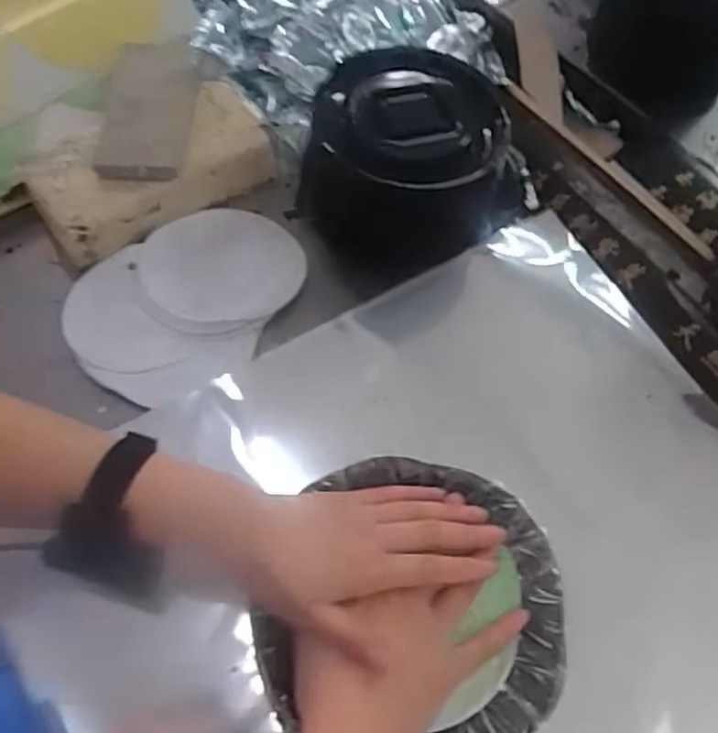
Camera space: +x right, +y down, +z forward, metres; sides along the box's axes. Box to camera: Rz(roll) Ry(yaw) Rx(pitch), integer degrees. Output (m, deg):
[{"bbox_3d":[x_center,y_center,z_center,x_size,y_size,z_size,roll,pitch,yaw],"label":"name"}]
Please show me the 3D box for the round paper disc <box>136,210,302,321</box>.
[{"bbox_3d":[-0.116,-0.088,0.598,0.131,0.007,0.124,0,53,0],"label":"round paper disc"}]

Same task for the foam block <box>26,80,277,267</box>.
[{"bbox_3d":[-0.182,-0.174,0.615,0.206,0.048,0.097,-34,69,-20],"label":"foam block"}]

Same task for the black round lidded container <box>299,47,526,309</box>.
[{"bbox_3d":[0.041,-0.169,0.599,0.153,0.132,0.145,2,61,-3],"label":"black round lidded container"}]

